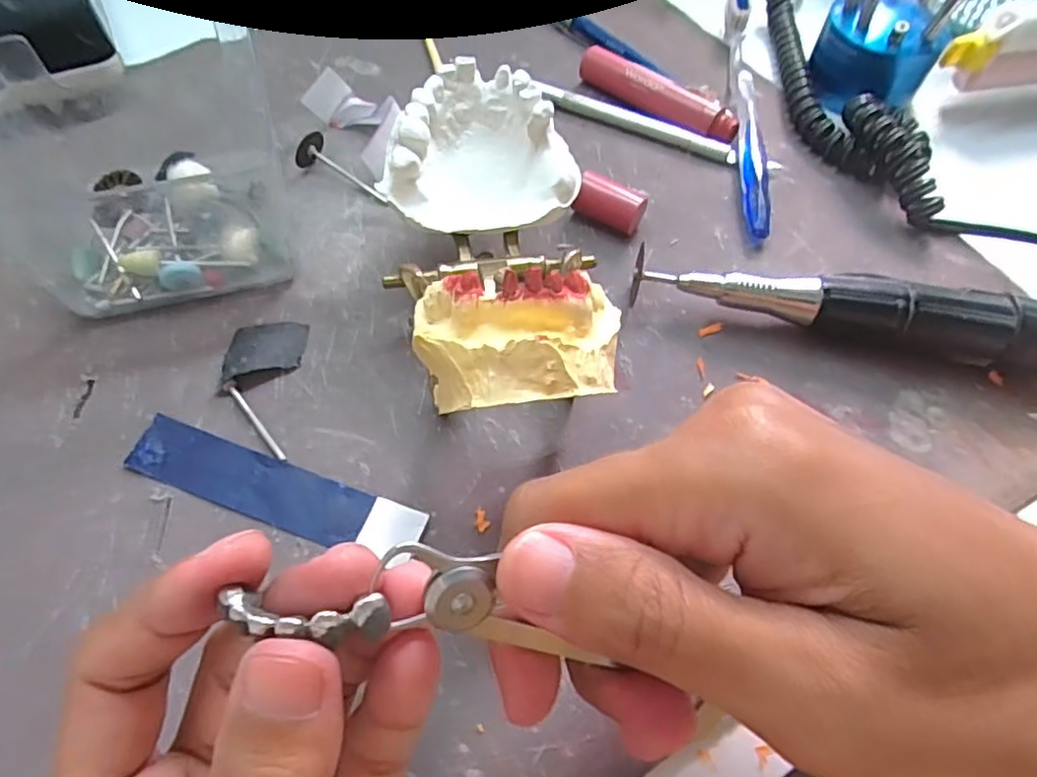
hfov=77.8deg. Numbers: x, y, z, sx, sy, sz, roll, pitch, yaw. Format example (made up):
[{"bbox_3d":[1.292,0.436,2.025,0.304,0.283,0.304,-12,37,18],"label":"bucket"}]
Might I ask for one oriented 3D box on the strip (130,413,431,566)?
[{"bbox_3d":[-0.081,0.034,0.214,0.101,0.004,0.021,19,60,8],"label":"strip"}]

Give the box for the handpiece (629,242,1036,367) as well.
[{"bbox_3d":[0.131,-0.029,0.249,0.172,0.028,0.021,10,59,3],"label":"handpiece"}]

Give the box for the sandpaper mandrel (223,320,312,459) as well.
[{"bbox_3d":[-0.095,-0.003,0.234,0.027,0.007,0.057,2,59,-2],"label":"sandpaper mandrel"}]

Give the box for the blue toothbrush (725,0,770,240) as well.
[{"bbox_3d":[0.116,-0.154,0.332,0.013,0.013,0.204,8,59,1],"label":"blue toothbrush"}]

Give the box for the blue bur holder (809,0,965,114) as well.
[{"bbox_3d":[0.189,-0.186,0.329,0.057,0.057,0.053,22,61,10],"label":"blue bur holder"}]

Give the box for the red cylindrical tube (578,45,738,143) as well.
[{"bbox_3d":[0.068,-0.147,0.323,0.091,0.017,0.014,37,64,17],"label":"red cylindrical tube"}]

